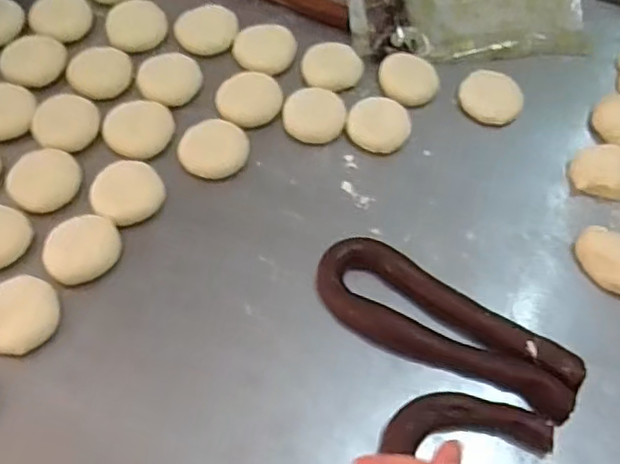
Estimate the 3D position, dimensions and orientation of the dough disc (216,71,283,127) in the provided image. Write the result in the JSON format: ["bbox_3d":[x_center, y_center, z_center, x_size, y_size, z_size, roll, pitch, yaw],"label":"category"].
[{"bbox_3d":[-0.066,-0.145,0.701,0.068,0.015,0.061,10,59,3],"label":"dough disc"}]

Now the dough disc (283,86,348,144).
[{"bbox_3d":[0.005,-0.126,0.695,0.065,0.014,0.062,2,59,-3],"label":"dough disc"}]

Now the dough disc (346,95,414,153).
[{"bbox_3d":[0.074,-0.115,0.693,0.065,0.015,0.062,2,59,-3],"label":"dough disc"}]

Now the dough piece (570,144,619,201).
[{"bbox_3d":[0.306,-0.061,0.669,0.068,0.031,0.055,23,61,10],"label":"dough piece"}]

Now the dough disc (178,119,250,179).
[{"bbox_3d":[-0.099,-0.088,0.671,0.068,0.011,0.076,5,59,-1],"label":"dough disc"}]

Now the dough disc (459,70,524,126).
[{"bbox_3d":[0.202,-0.150,0.720,0.062,0.016,0.069,-35,67,-21],"label":"dough disc"}]

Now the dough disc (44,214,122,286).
[{"bbox_3d":[-0.210,0.013,0.599,0.066,0.017,0.064,2,59,-3],"label":"dough disc"}]

